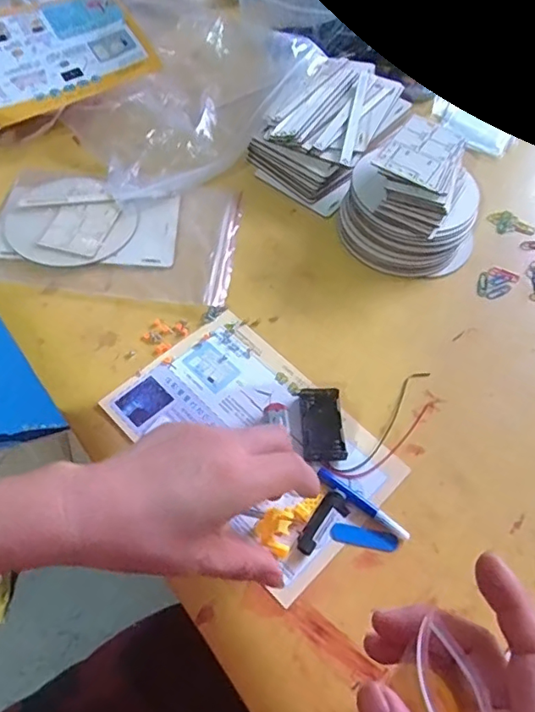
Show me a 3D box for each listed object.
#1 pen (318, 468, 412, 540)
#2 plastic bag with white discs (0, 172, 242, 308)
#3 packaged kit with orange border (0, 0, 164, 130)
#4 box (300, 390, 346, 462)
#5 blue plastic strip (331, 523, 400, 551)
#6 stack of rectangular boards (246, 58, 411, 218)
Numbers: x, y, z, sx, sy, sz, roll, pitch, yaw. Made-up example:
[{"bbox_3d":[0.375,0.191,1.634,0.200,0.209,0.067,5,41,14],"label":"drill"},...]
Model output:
[{"bbox_3d":[0.069,0.108,0.392,0.075,0.008,0.009,33,62,16],"label":"pen"},{"bbox_3d":[-0.148,-0.120,0.519,0.232,0.009,0.142,6,58,0],"label":"plastic bag with white discs"},{"bbox_3d":[-0.240,-0.330,0.583,0.203,0.017,0.137,-27,78,-17],"label":"packaged kit with orange border"},{"bbox_3d":[0.043,0.054,0.422,0.031,0.009,0.057,-1,59,-5],"label":"box"},{"bbox_3d":[0.069,0.129,0.383,0.048,0.004,0.013,9,58,2],"label":"blue plastic strip"},{"bbox_3d":[0.074,-0.252,0.589,0.115,0.050,0.201,32,62,15],"label":"stack of rectangular boards"}]

